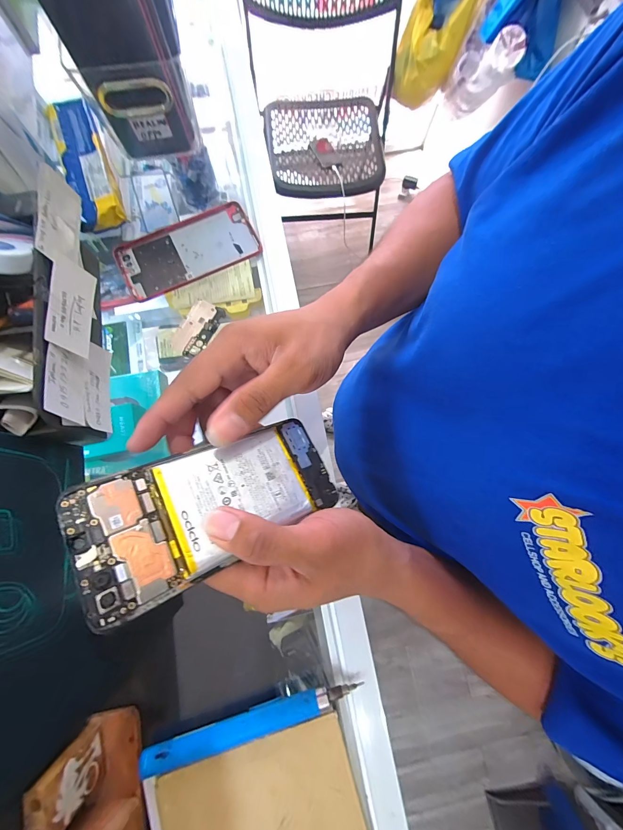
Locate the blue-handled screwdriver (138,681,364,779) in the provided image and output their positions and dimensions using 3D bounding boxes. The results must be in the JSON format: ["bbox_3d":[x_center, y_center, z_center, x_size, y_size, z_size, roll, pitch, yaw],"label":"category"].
[{"bbox_3d":[-0.050,0.261,0.266,0.183,0.019,0.014,-16,80,-4],"label":"blue-handled screwdriver"}]

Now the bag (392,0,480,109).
[{"bbox_3d":[0.408,-1.242,0.947,0.188,0.443,0.159,33,37,5],"label":"bag"}]

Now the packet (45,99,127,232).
[{"bbox_3d":[-0.258,-0.289,0.360,0.049,0.020,0.163,-20,81,-5],"label":"packet"}]

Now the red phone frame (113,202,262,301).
[{"bbox_3d":[-0.141,-0.189,0.359,0.152,0.009,0.079,-24,81,-5],"label":"red phone frame"}]

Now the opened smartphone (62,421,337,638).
[{"bbox_3d":[-0.054,0.050,0.190,0.150,0.010,0.067,-19,79,-35],"label":"opened smartphone"}]

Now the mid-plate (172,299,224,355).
[{"bbox_3d":[-0.126,-0.095,0.345,0.035,0.005,0.064,30,80,4],"label":"mid-plate"}]

